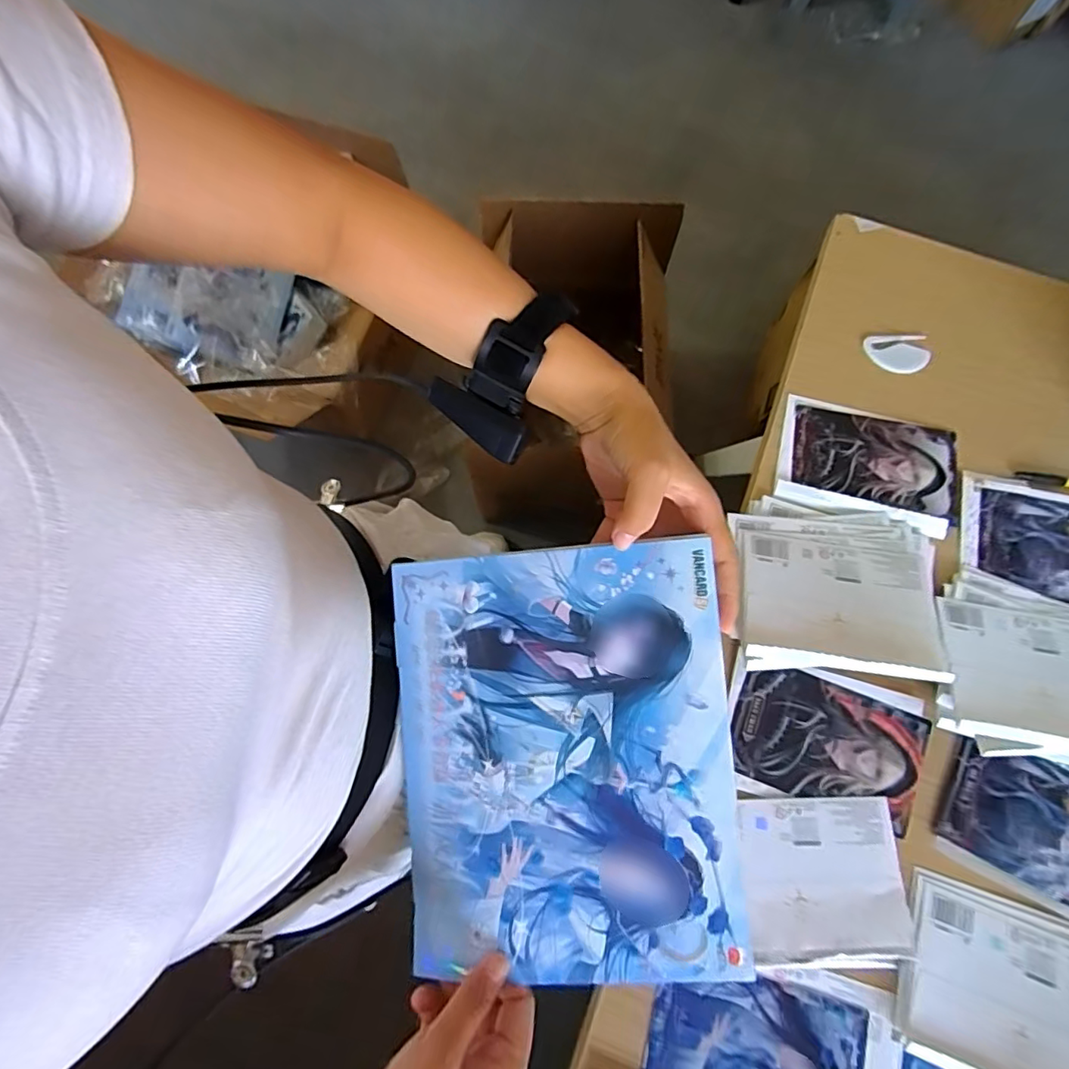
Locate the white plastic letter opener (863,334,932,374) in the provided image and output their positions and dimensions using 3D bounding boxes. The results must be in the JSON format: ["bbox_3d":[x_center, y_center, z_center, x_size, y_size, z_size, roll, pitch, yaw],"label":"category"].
[{"bbox_3d":[0.406,-0.204,0.614,0.069,0.005,0.044,3,75,-1],"label":"white plastic letter opener"}]

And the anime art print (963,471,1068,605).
[{"bbox_3d":[0.537,0.012,0.564,0.192,0.007,0.120,13,75,2],"label":"anime art print"}]

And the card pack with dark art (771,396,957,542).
[{"bbox_3d":[0.353,-0.072,0.580,0.183,0.008,0.125,14,75,2],"label":"card pack with dark art"}]

